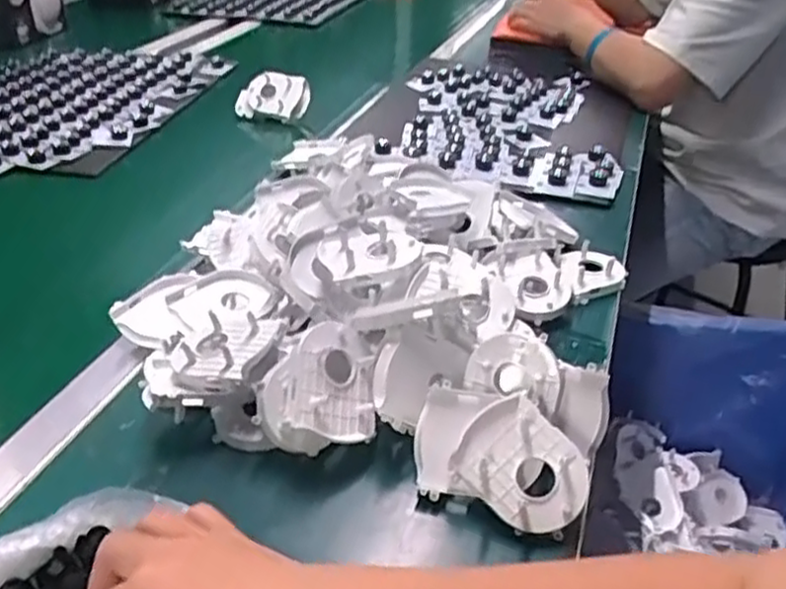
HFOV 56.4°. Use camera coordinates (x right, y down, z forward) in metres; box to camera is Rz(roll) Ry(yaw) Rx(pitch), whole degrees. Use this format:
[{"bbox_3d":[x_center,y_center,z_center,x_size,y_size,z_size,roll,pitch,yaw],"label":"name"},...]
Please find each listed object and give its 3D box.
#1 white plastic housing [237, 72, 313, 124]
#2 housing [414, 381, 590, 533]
[{"bbox_3d":[-0.169,-0.278,1.035,0.104,0.067,0.034,12,-4,16],"label":"white plastic housing"},{"bbox_3d":[0.069,0.103,0.473,0.112,0.028,0.074,16,76,25],"label":"housing"}]

